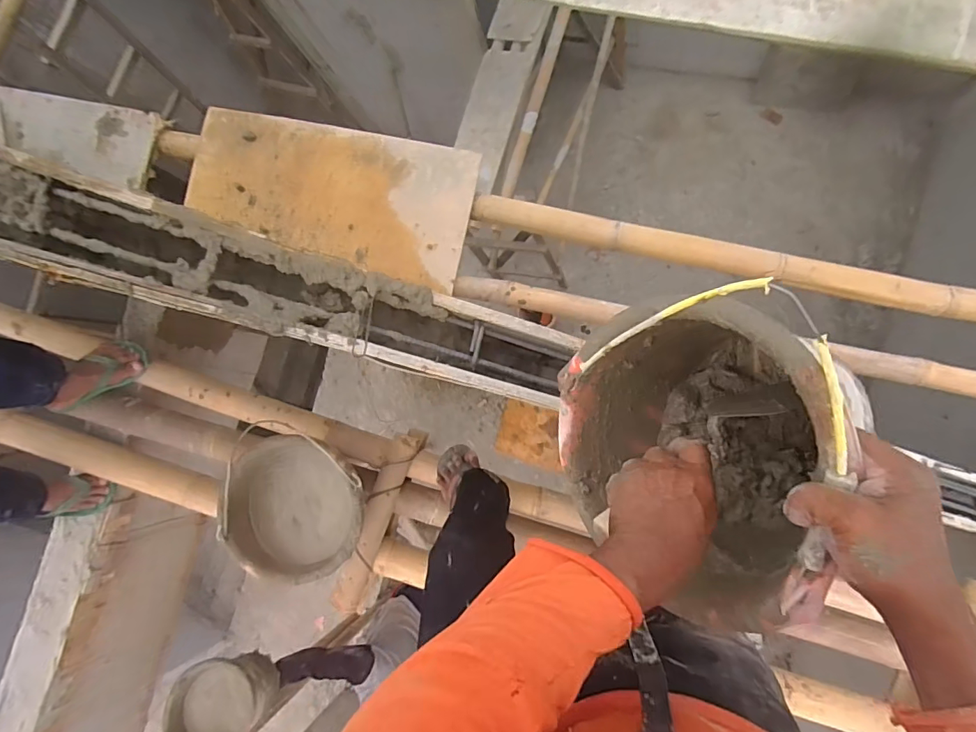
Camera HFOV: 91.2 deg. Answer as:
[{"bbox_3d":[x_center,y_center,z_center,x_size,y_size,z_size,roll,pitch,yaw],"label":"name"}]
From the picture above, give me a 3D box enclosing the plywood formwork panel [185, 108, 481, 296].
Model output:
[{"bbox_3d":[-0.502,-0.544,1.492,0.924,0.025,0.400,16,98,8],"label":"plywood formwork panel"}]

